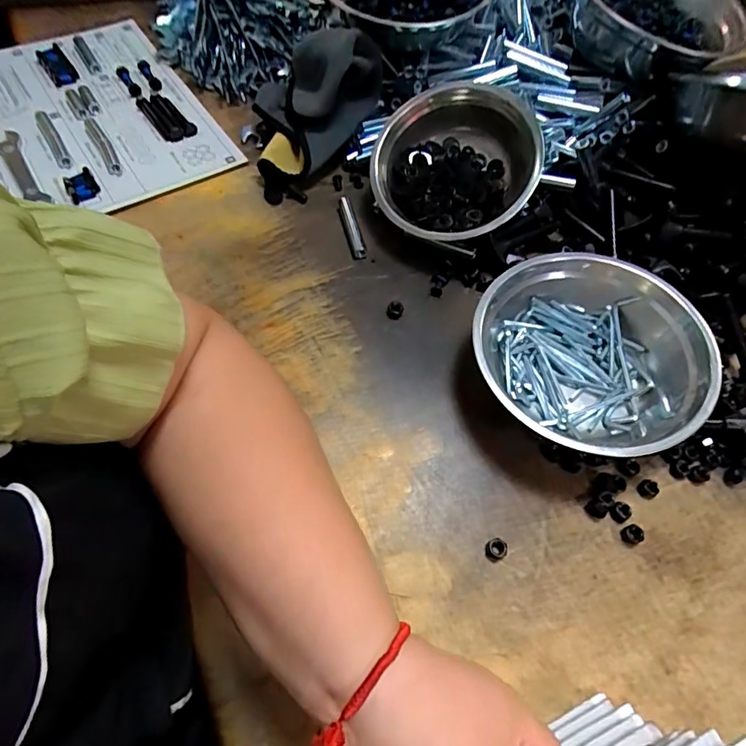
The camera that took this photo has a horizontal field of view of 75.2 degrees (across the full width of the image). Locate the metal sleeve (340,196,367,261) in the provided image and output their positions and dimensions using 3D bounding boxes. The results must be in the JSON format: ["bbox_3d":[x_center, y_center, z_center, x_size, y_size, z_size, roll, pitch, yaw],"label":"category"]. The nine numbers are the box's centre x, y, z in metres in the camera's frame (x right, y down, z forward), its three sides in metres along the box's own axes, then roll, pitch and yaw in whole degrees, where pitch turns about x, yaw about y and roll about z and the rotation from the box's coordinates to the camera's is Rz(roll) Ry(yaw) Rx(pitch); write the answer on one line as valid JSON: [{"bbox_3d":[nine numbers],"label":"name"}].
[{"bbox_3d":[-0.025,-0.178,0.584,0.014,0.012,0.095,-10,61,-10],"label":"metal sleeve"}]

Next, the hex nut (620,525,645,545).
[{"bbox_3d":[0.231,0.144,0.431,0.016,0.010,0.016,-16,63,-13],"label":"hex nut"}]

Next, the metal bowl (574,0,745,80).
[{"bbox_3d":[0.367,-0.484,0.643,0.209,0.076,0.209,1,63,-2],"label":"metal bowl"}]

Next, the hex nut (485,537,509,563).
[{"bbox_3d":[0.107,0.152,0.418,0.020,0.007,0.018,-24,65,-17],"label":"hex nut"}]

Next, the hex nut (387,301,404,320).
[{"bbox_3d":[0.024,-0.069,0.531,0.018,0.005,0.021,18,61,7],"label":"hex nut"}]

